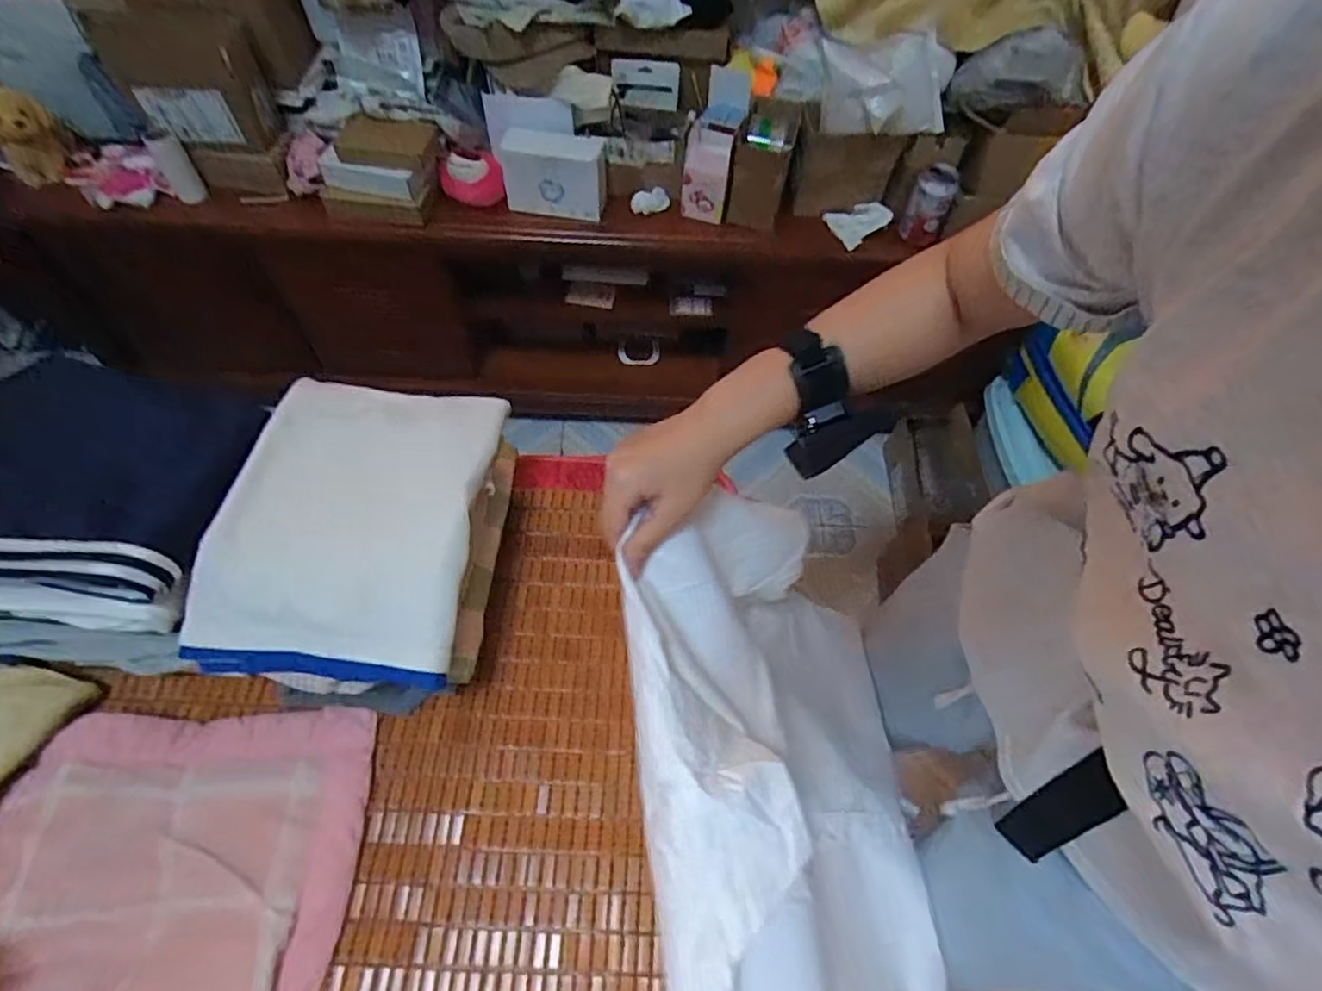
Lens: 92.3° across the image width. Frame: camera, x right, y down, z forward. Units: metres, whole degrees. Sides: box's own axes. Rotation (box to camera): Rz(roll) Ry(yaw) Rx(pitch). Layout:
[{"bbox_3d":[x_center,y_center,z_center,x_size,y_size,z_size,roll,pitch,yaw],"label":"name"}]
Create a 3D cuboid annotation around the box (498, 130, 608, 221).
[{"bbox_3d":[-0.173,-0.519,1.038,0.160,0.112,0.053,13,59,5],"label":"box"}]

